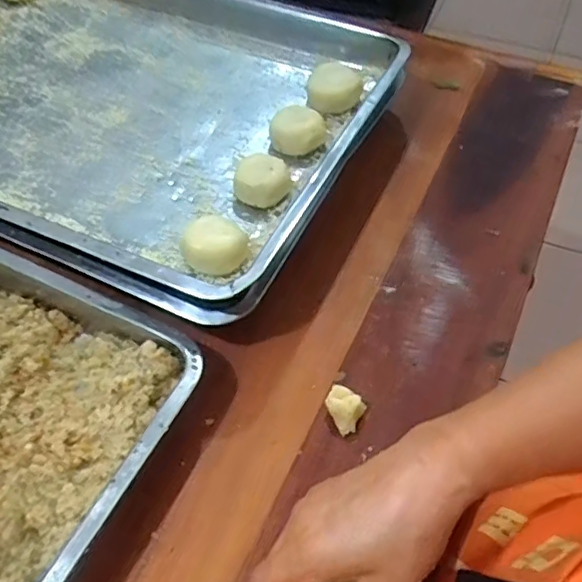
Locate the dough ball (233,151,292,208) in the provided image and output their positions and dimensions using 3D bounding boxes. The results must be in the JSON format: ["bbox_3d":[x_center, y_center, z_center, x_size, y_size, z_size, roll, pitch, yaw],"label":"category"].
[{"bbox_3d":[-0.025,-0.099,0.538,0.044,0.032,0.040,28,59,20],"label":"dough ball"}]

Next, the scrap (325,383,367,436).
[{"bbox_3d":[0.041,0.089,0.450,0.025,0.019,0.030,-38,61,-23],"label":"scrap"}]

